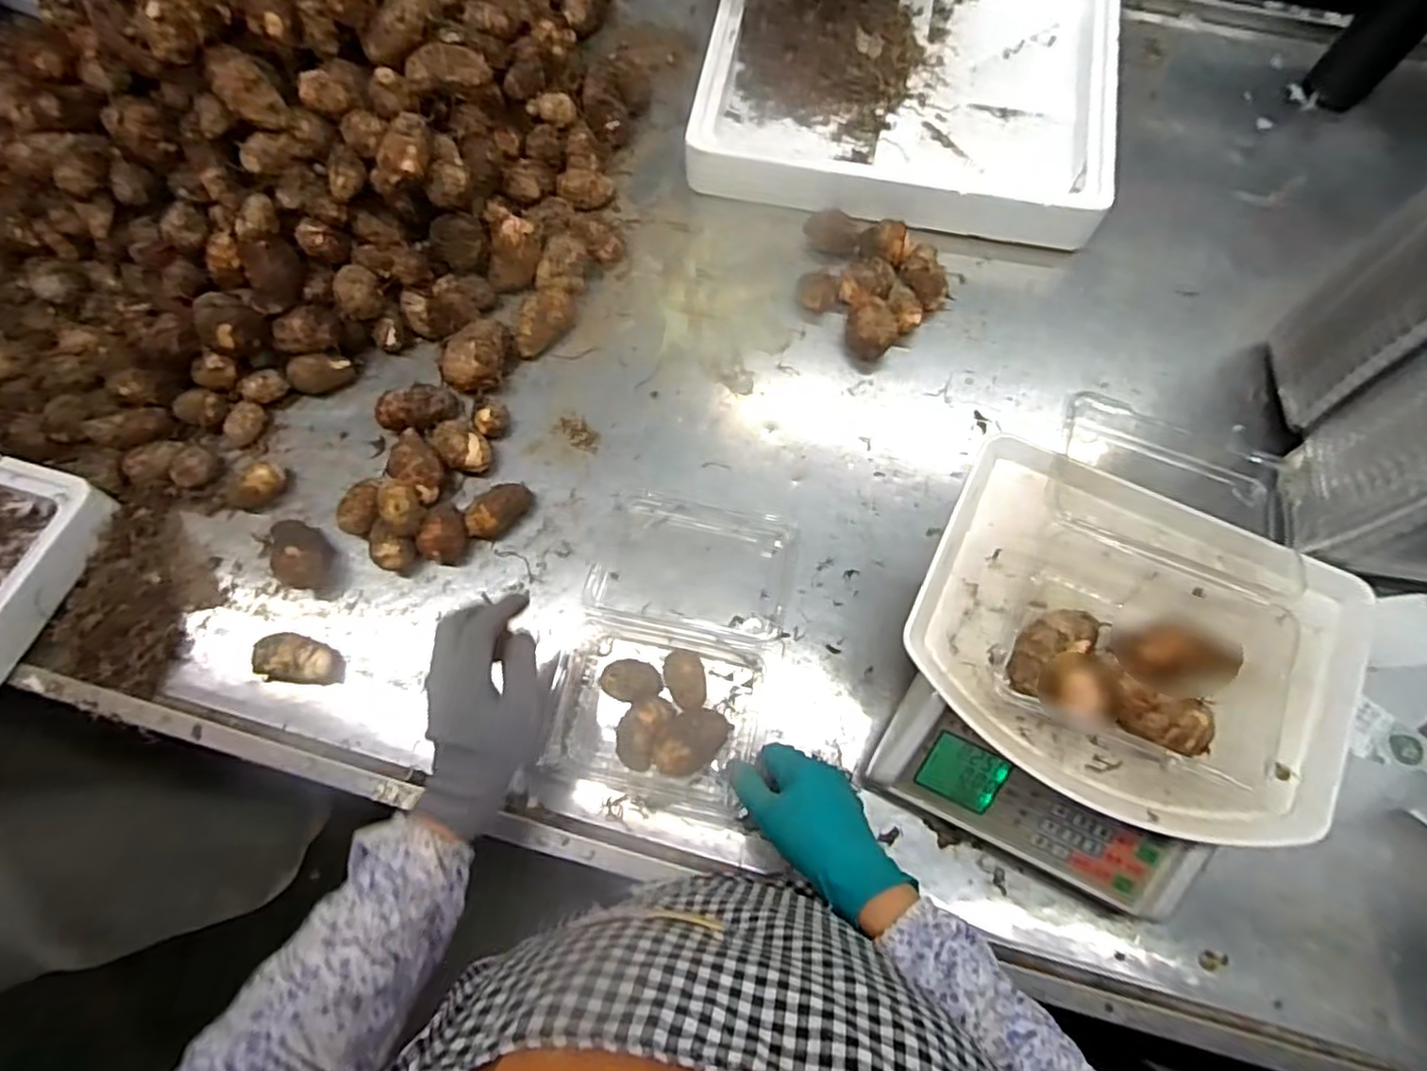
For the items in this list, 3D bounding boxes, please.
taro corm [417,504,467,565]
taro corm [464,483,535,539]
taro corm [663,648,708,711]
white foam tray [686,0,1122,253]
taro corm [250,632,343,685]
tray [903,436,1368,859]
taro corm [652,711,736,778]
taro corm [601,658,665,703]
[{"bbox_3d":[-0.245,-0.002,0.625,0.040,0.039,0.050,7,73,3],"label":"taro corm"},{"bbox_3d":[-0.196,-0.023,0.632,0.064,0.036,0.031,-43,77,-11],"label":"taro corm"},{"bbox_3d":[-0.023,0.122,0.576,0.032,0.041,0.048,-13,73,-3],"label":"taro corm"},{"bbox_3d":[0.220,-0.529,0.774,0.439,0.059,0.410,10,73,4],"label":"white foam tray"},{"bbox_3d":[-0.365,0.108,0.599,0.069,0.030,0.040,3,73,2],"label":"taro corm"},{"bbox_3d":[0.296,0.071,0.480,0.286,0.067,0.222,26,75,8],"label":"tray"},{"bbox_3d":[-0.017,0.168,0.563,0.045,0.044,0.068,43,78,12],"label":"taro corm"},{"bbox_3d":[-0.068,0.124,0.581,0.049,0.029,0.034,8,73,3],"label":"taro corm"}]

